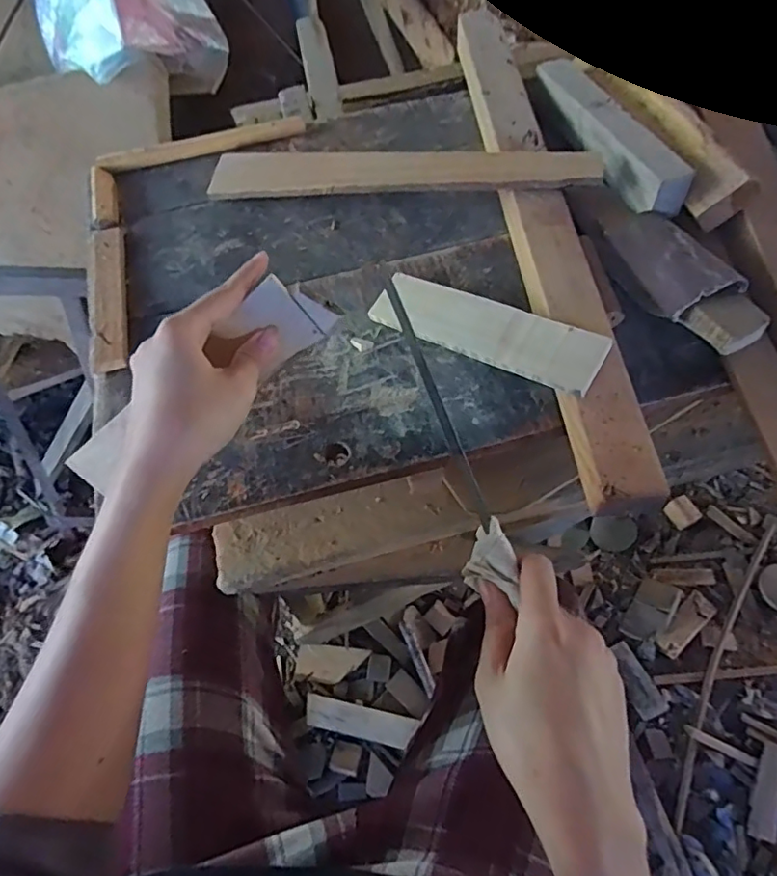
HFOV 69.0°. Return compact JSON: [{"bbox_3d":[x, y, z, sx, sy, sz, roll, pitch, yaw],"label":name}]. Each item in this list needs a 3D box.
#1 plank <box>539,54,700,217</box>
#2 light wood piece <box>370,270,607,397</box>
[{"bbox_3d":[0.197,-0.288,0.517,0.040,0.030,0.224,-14,58,-8],"label":"plank"},{"bbox_3d":[0.073,-0.086,0.447,0.190,0.008,0.052,25,76,27],"label":"light wood piece"}]

